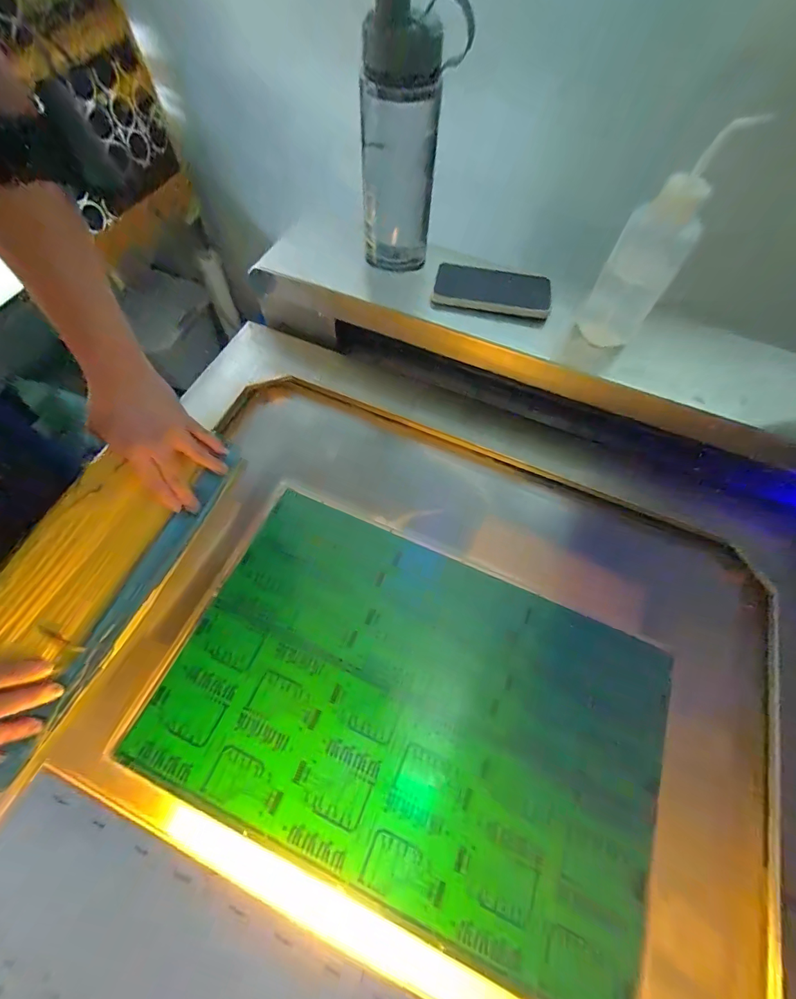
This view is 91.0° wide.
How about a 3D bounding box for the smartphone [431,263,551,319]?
[{"bbox_3d":[0.127,-0.288,0.532,0.151,0.011,0.074,10,69,6],"label":"smartphone"}]

